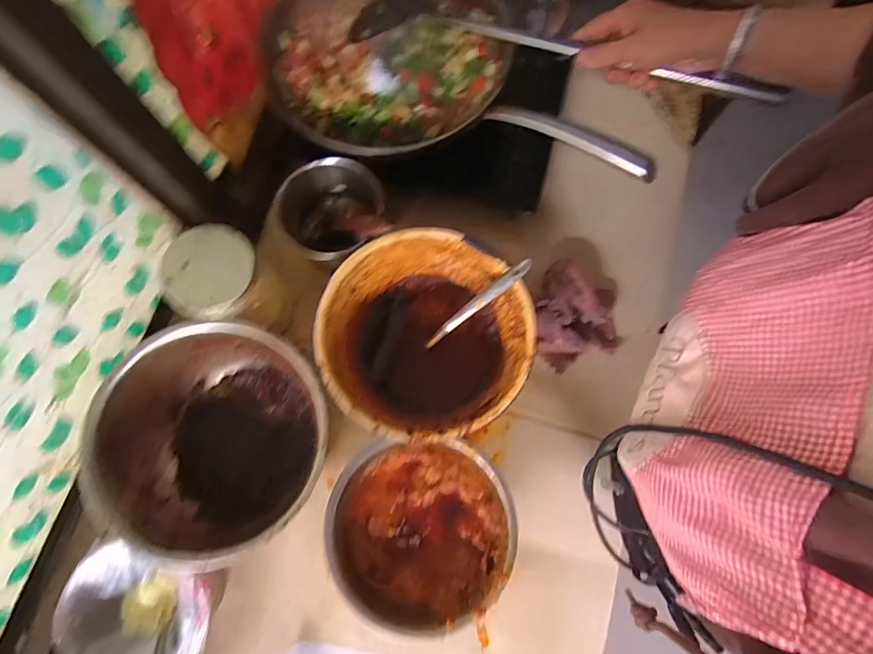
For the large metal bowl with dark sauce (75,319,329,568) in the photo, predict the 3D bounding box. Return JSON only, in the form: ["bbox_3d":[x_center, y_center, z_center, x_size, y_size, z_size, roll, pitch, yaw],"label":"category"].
[{"bbox_3d":[-0.258,0.124,0.533,0.234,0.129,0.250,0,75,1],"label":"large metal bowl with dark sauce"}]

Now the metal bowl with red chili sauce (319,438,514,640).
[{"bbox_3d":[-0.008,0.233,0.526,0.185,0.092,0.185,0,75,1],"label":"metal bowl with red chili sauce"}]

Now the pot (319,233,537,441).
[{"bbox_3d":[-0.011,0.016,0.573,0.244,0.120,0.242,0,75,1],"label":"pot"}]

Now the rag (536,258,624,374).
[{"bbox_3d":[0.187,-0.021,0.615,0.122,0.041,0.155,-5,75,-1],"label":"rag"}]

